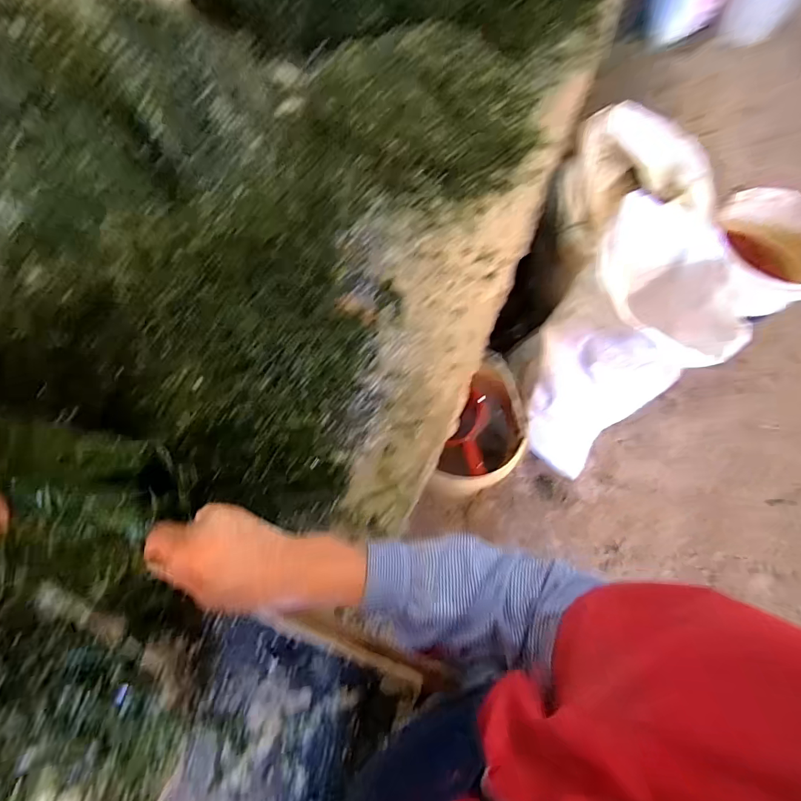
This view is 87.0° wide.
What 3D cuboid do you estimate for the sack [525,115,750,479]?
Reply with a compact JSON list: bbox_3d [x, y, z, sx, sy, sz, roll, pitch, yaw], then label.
[{"bbox_3d":[0.486,-0.228,1.066,0.314,0.652,0.596,14,69,6],"label":"sack"}]

